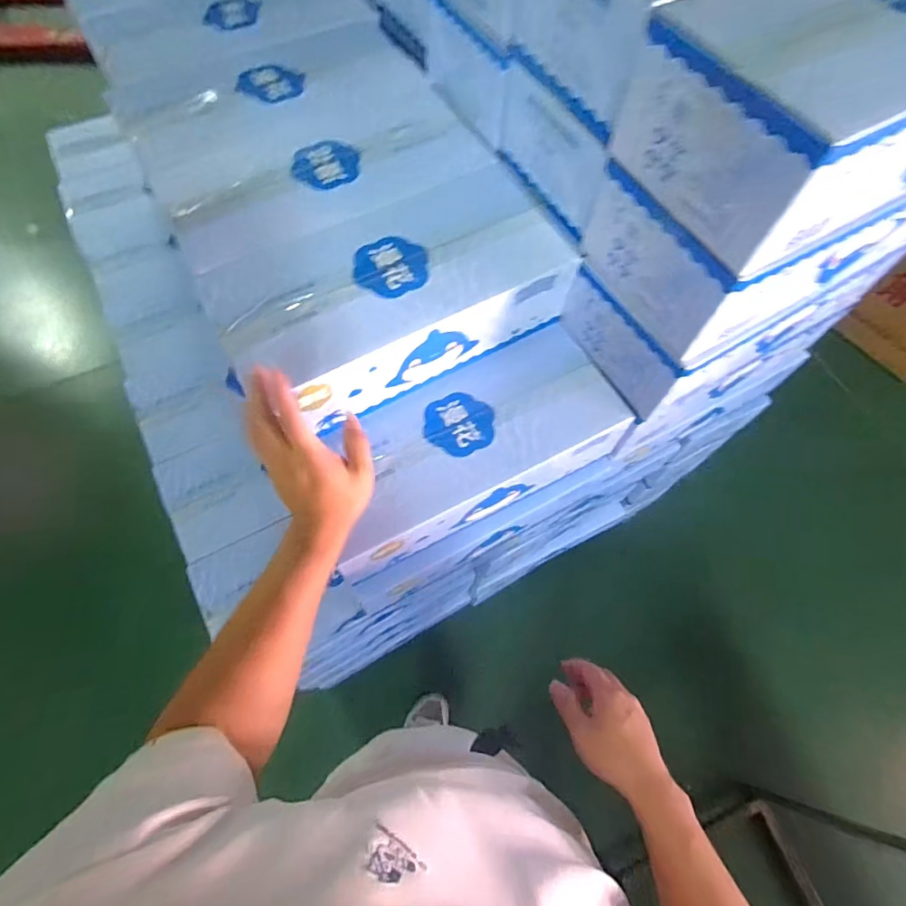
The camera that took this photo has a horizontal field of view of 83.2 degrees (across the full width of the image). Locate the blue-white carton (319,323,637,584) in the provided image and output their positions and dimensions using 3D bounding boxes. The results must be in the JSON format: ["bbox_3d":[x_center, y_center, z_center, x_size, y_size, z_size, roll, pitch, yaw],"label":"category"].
[{"bbox_3d":[0.018,-0.004,0.662,0.387,0.098,0.165,-26,69,-13],"label":"blue-white carton"}]

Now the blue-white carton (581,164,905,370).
[{"bbox_3d":[0.372,-0.267,0.561,0.403,0.114,0.188,-25,68,-12],"label":"blue-white carton"}]

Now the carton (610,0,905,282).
[{"bbox_3d":[0.356,-0.328,0.447,0.374,0.128,0.186,-28,69,-14],"label":"carton"}]

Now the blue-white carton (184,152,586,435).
[{"bbox_3d":[-0.070,-0.192,0.619,0.403,0.102,0.190,-29,69,-14],"label":"blue-white carton"}]

